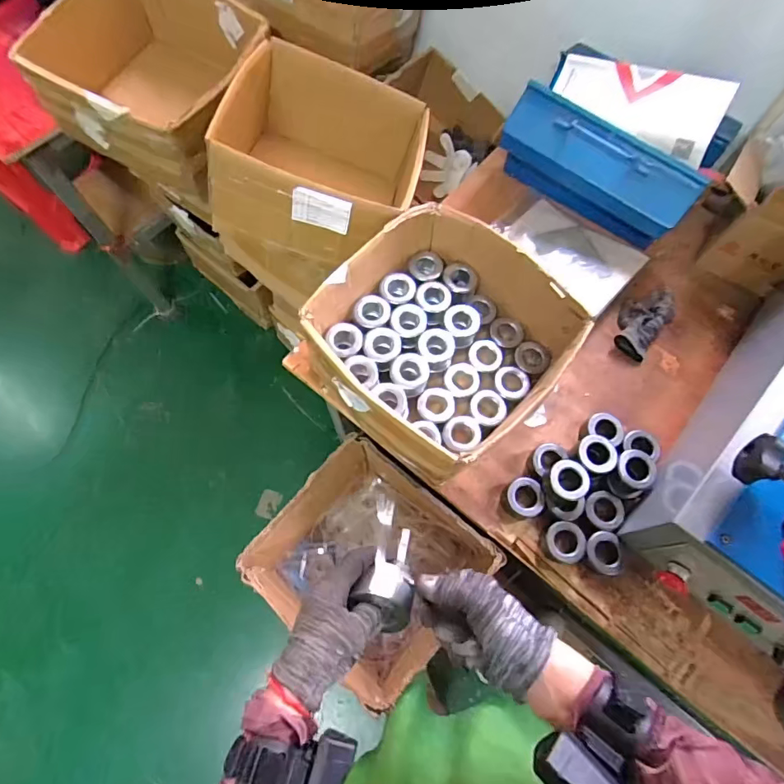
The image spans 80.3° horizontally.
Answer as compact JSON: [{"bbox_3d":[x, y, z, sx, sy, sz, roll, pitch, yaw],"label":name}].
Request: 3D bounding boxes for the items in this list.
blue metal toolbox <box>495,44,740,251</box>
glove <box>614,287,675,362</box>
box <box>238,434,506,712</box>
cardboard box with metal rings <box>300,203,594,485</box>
[{"bbox_3d":[0.416,-0.464,0.888,0.341,0.196,0.241,34,73,11],"label":"blue metal toolbox"},{"bbox_3d":[0.472,-0.135,0.866,0.084,0.037,0.150,38,73,12],"label":"glove"},{"bbox_3d":[-0.035,0.307,0.854,0.313,0.276,0.300,41,74,13],"label":"box"},{"bbox_3d":[0.080,-0.073,0.749,0.347,0.164,0.339,41,74,13],"label":"cardboard box with metal rings"}]

